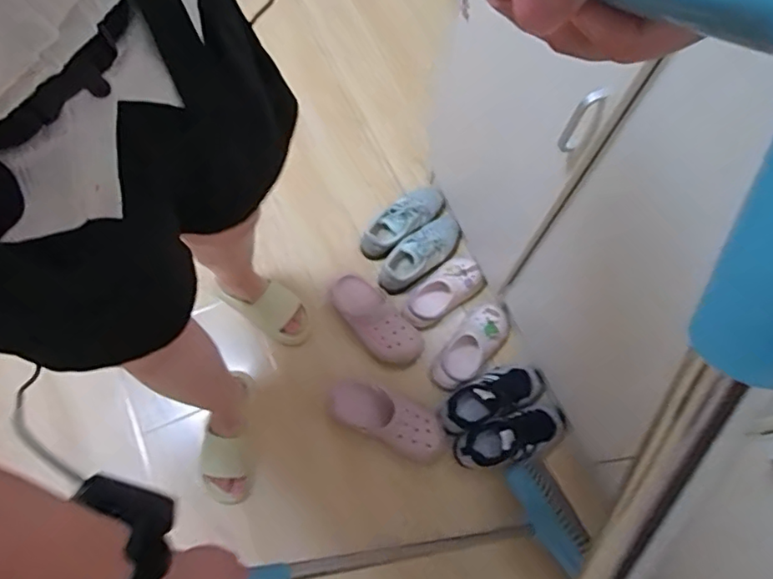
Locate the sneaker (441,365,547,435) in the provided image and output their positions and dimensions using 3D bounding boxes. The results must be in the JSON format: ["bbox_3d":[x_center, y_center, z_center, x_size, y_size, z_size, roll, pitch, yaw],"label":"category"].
[{"bbox_3d":[0.216,0.215,1.107,0.225,0.067,0.089,-20,69,-10],"label":"sneaker"}]

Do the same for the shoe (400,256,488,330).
[{"bbox_3d":[0.124,0.008,1.215,0.202,0.064,0.098,-38,73,-16],"label":"shoe"}]

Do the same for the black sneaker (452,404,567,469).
[{"bbox_3d":[0.253,0.302,1.090,0.234,0.075,0.098,-20,69,-10],"label":"black sneaker"}]

